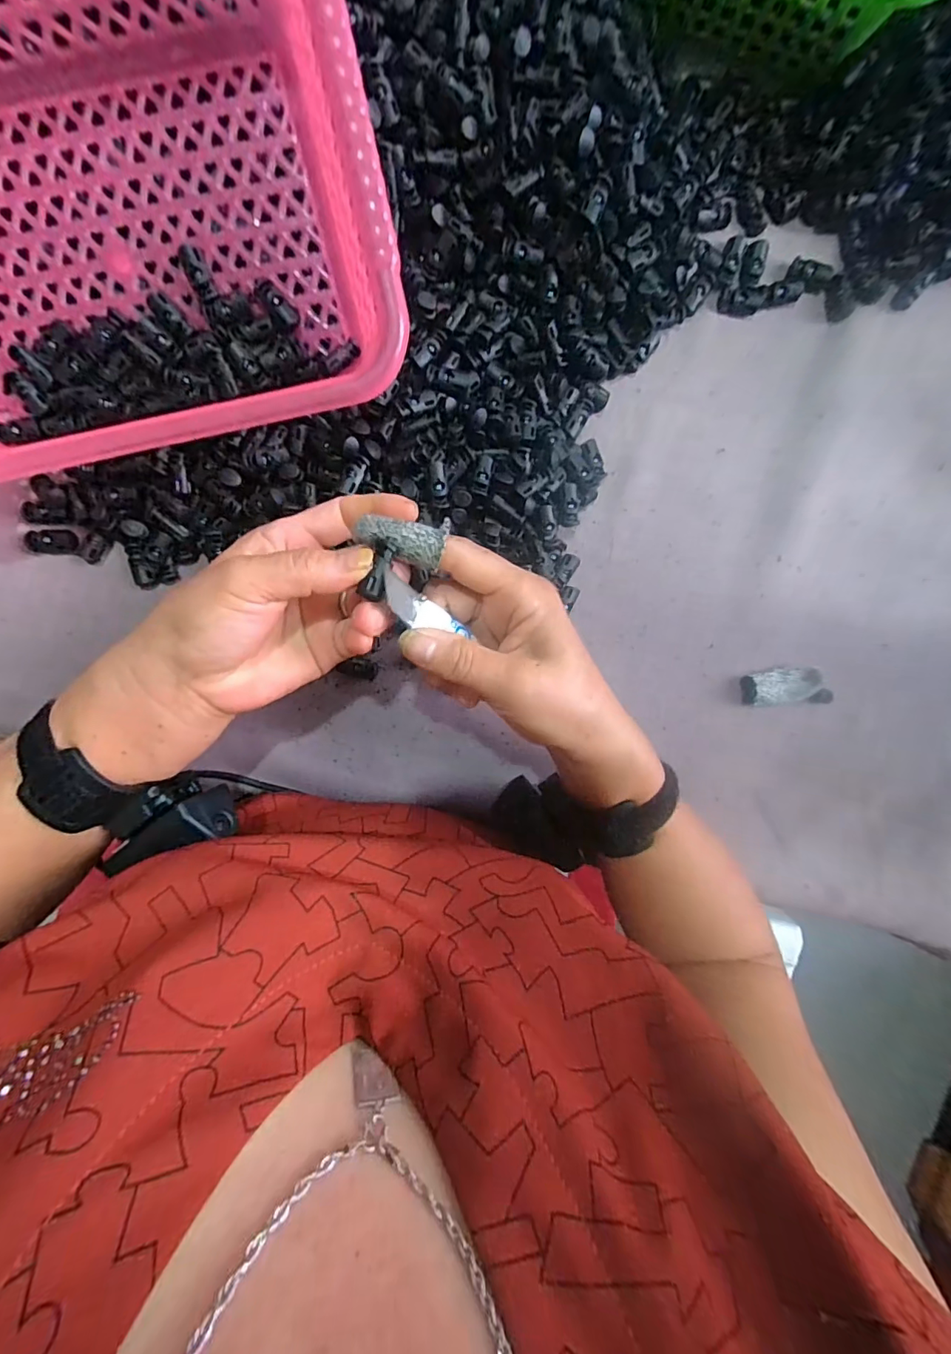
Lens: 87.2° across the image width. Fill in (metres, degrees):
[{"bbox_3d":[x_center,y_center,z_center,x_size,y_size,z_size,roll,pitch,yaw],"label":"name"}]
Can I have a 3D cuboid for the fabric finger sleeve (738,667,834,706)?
[{"bbox_3d":[0.227,0.007,0.363,0.066,0.007,0.027,-2,94,-3],"label":"fabric finger sleeve"}]

